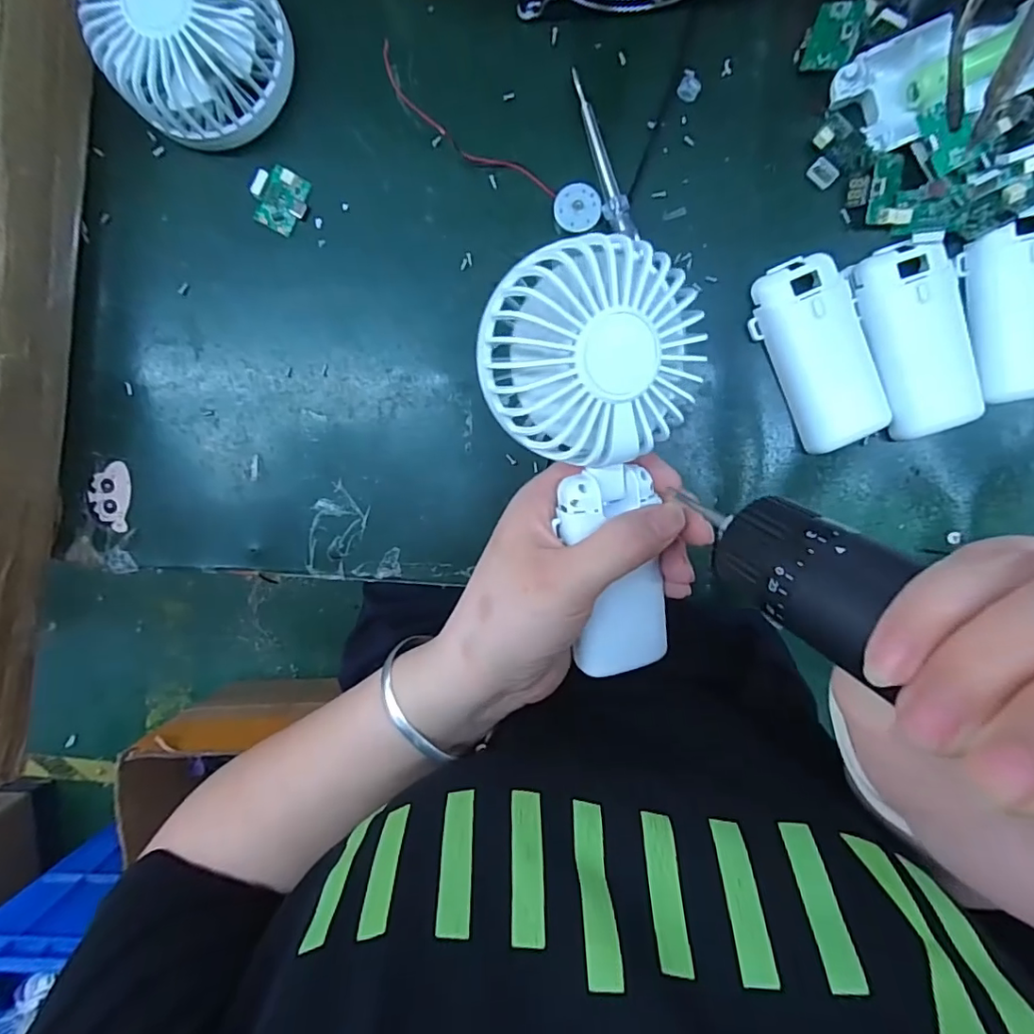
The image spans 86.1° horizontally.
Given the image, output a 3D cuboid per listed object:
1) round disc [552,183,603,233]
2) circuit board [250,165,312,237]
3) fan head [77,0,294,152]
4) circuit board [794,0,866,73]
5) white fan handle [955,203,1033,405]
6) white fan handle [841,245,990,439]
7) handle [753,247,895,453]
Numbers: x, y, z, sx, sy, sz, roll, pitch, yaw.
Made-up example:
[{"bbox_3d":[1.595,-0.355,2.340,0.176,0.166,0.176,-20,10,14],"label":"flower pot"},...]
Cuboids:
[{"bbox_3d":[0.031,-0.157,0.282,0.023,0.008,0.023,1,98,4],"label":"round disc"},{"bbox_3d":[-0.124,-0.167,0.289,0.021,0.018,0.030,31,99,-1],"label":"circuit board"},{"bbox_3d":[-0.156,-0.232,0.269,0.082,0.045,0.081,1,98,4],"label":"fan head"},{"bbox_3d":[0.149,-0.229,0.263,0.025,0.005,0.031,20,100,28],"label":"circuit board"},{"bbox_3d":[0.249,-0.102,0.272,0.043,0.011,0.088,-16,96,6],"label":"white fan handle"},{"bbox_3d":[0.201,-0.088,0.276,0.046,0.012,0.093,-20,96,6],"label":"white fan handle"},{"bbox_3d":[0.153,-0.082,0.279,0.047,0.017,0.094,-27,95,7],"label":"handle"}]

